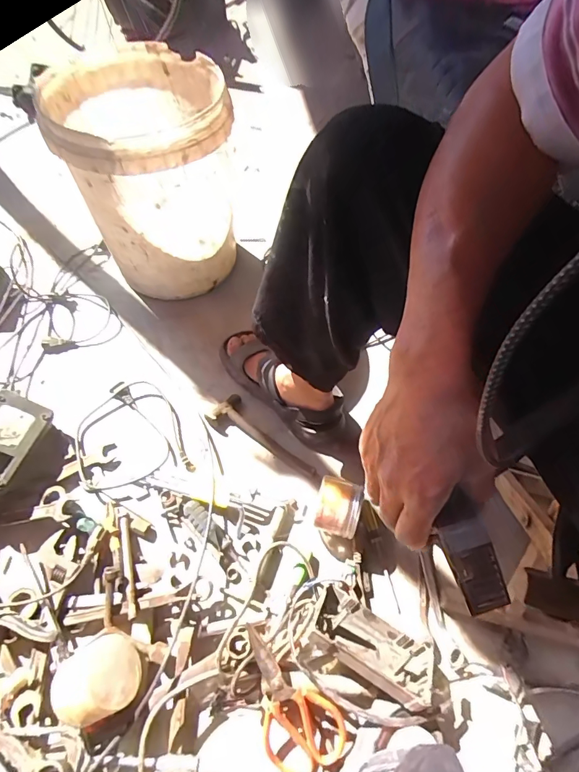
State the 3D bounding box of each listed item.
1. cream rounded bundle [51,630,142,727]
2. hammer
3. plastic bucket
[{"bbox_3d":[-0.240,0.363,0.529,0.091,0.069,0.085,1,61,-2],"label":"cream rounded bundle"},{"bbox_3d":[-0.051,0.097,0.741,0.218,0.020,0.069,37,65,16],"label":"hammer"},{"bbox_3d":[-0.260,-0.410,0.819,0.279,0.331,0.340,-13,63,-10],"label":"plastic bucket"}]

